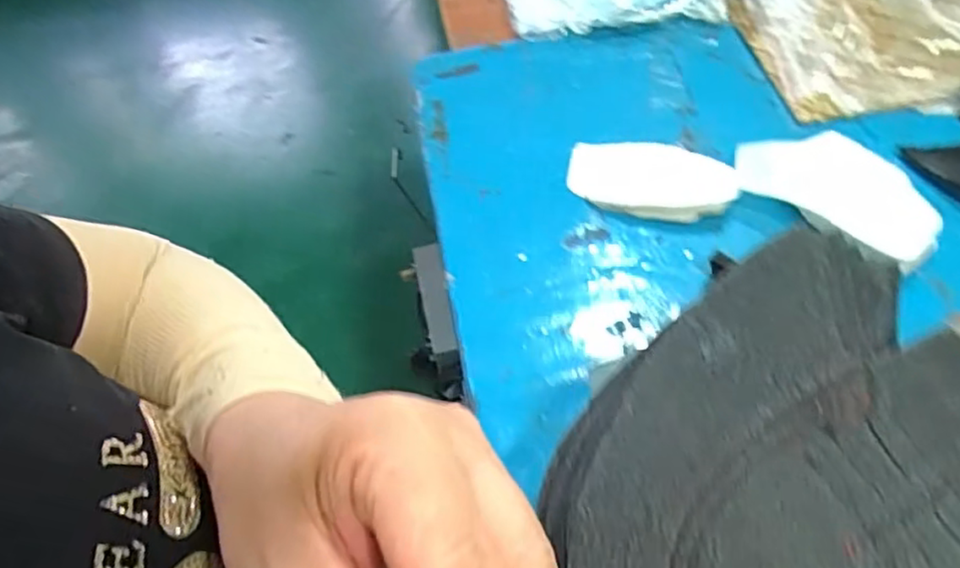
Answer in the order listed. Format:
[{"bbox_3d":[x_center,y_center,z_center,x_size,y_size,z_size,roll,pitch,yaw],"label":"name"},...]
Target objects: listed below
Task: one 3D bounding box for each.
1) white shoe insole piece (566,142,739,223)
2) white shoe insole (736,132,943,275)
[{"bbox_3d":[0.107,-0.065,0.413,0.102,0.015,0.056,12,58,14],"label":"white shoe insole piece"},{"bbox_3d":[0.208,-0.055,0.384,0.115,0.029,0.052,28,62,23],"label":"white shoe insole"}]

